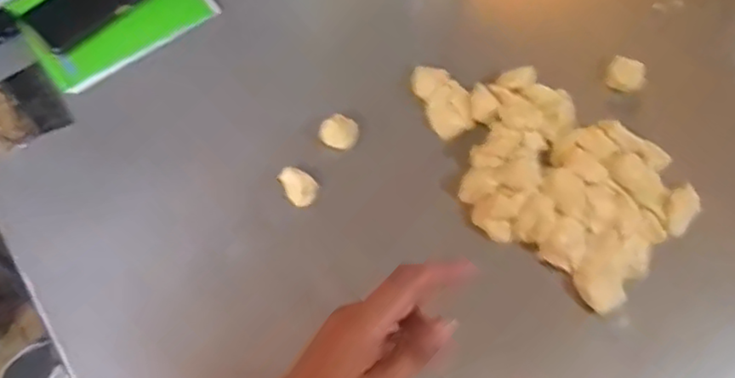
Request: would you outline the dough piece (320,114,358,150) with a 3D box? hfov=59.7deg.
[{"bbox_3d":[-0.032,-0.063,0.718,0.040,0.019,0.037,1,65,-3],"label":"dough piece"}]

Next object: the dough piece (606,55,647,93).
[{"bbox_3d":[0.308,-0.136,0.764,0.044,0.026,0.033,32,68,11],"label":"dough piece"}]

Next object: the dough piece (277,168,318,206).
[{"bbox_3d":[-0.074,-0.004,0.687,0.034,0.011,0.042,-38,73,-18],"label":"dough piece"}]

